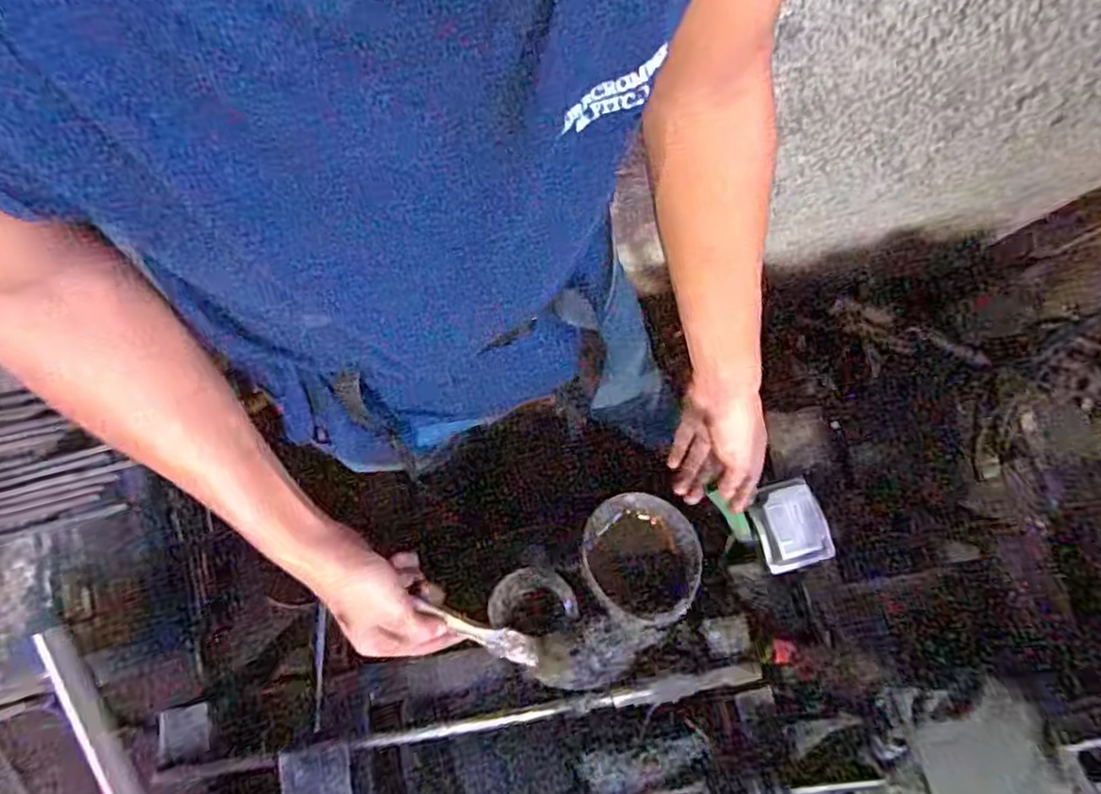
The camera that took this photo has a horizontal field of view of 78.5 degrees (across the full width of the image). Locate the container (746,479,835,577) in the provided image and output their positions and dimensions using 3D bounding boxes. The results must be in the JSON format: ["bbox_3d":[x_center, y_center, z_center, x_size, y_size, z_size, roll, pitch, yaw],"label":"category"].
[{"bbox_3d":[0.249,0.134,0.700,0.069,0.032,0.085,-21,70,8],"label":"container"}]

